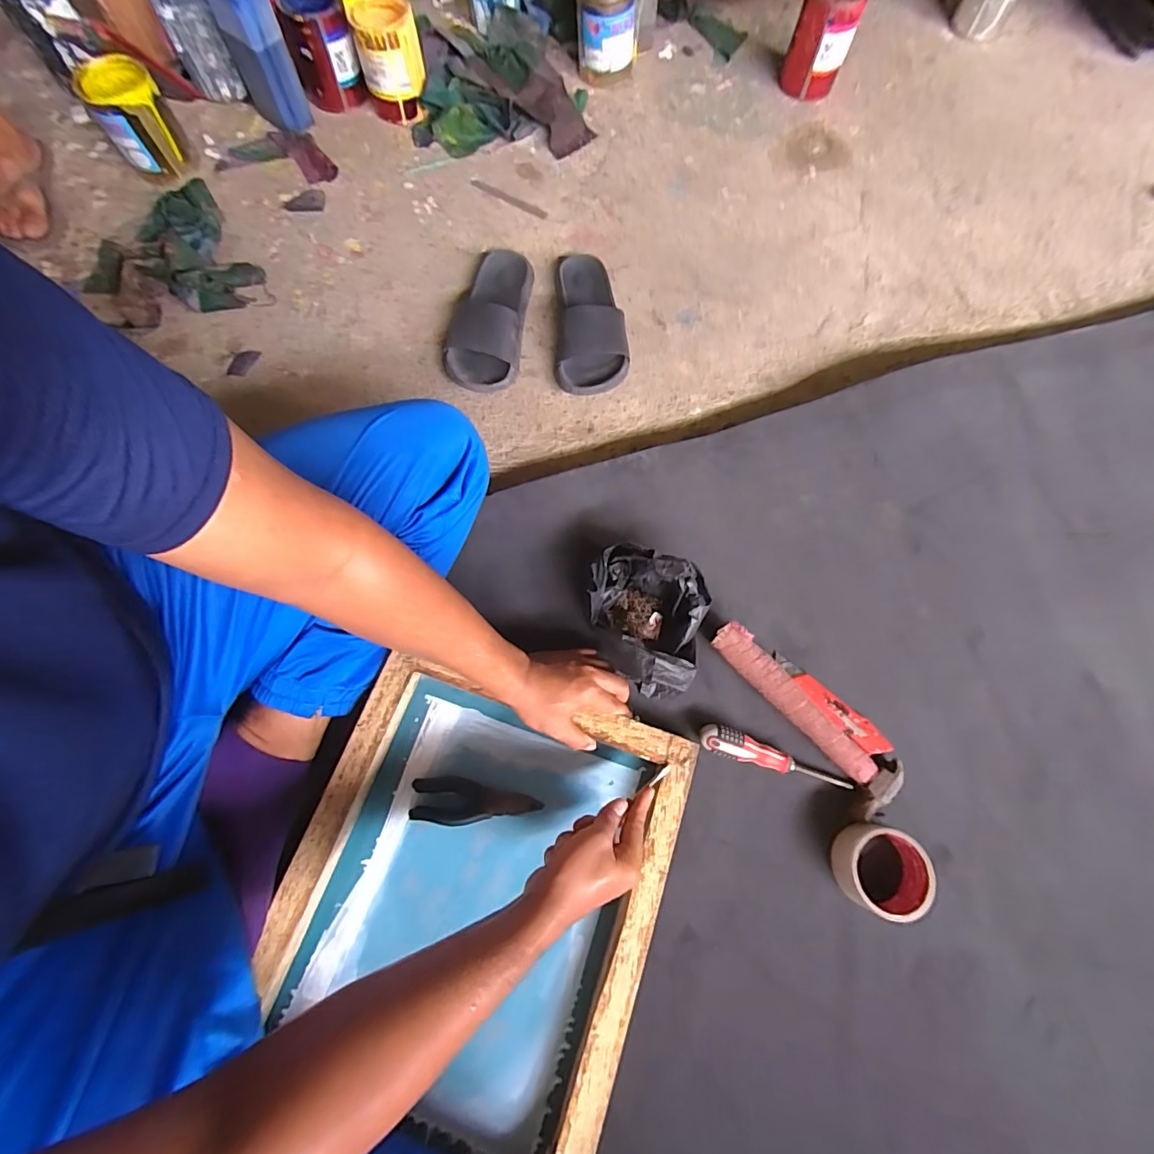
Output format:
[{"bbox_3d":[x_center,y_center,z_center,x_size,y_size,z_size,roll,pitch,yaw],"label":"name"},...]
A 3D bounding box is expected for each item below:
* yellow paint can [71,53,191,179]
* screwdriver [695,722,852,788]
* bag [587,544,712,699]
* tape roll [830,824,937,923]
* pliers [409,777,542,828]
[{"bbox_3d":[-0.707,-0.737,0.814,0.106,0.117,0.111,-32,75,-10],"label":"yellow paint can"},{"bbox_3d":[0.234,0.216,0.598,0.181,0.029,0.033,19,73,5],"label":"screwdriver"},{"bbox_3d":[0.078,0.049,0.605,0.141,0.108,0.169,17,73,5],"label":"bag"},{"bbox_3d":[0.330,0.317,0.548,0.083,0.048,0.085,0,72,-1],"label":"tape roll"},{"bbox_3d":[-0.116,0.262,0.581,0.142,0.020,0.048,8,72,2],"label":"pliers"}]

